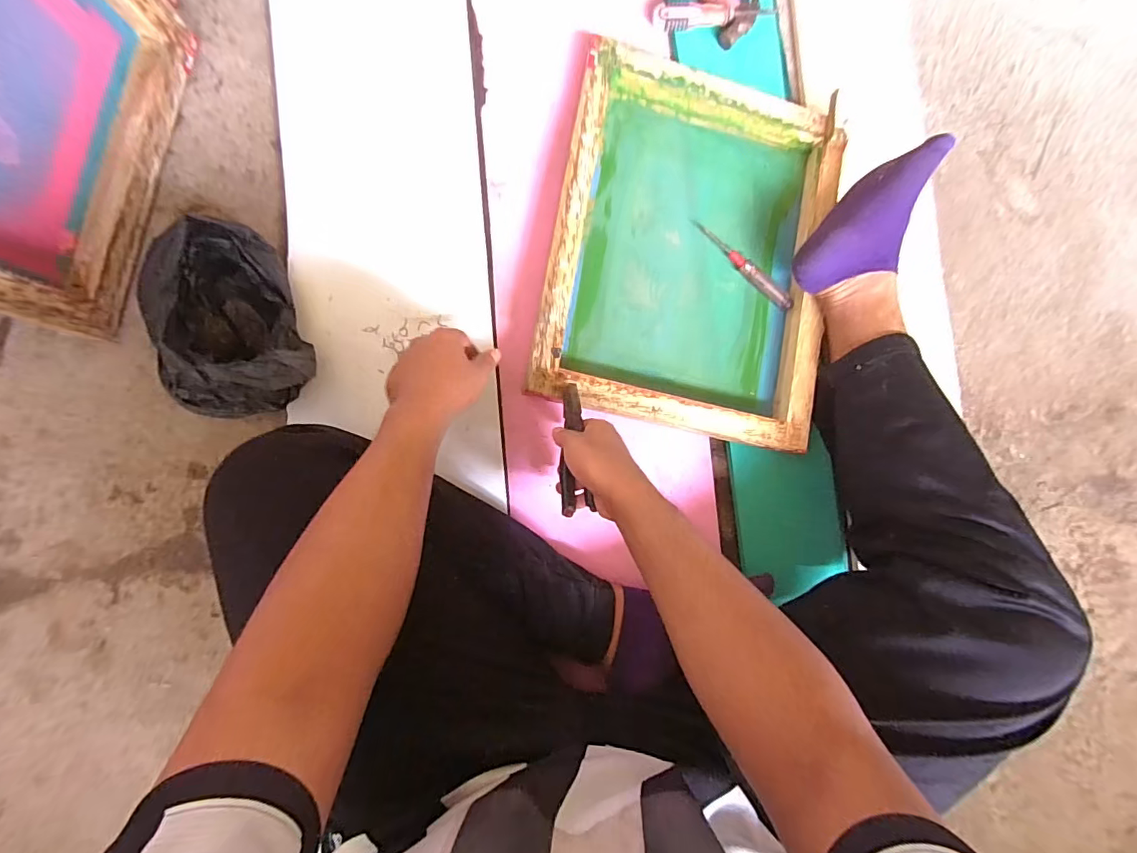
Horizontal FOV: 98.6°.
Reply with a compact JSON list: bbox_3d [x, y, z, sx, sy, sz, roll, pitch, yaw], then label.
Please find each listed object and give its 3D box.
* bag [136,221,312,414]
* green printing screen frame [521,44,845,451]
[{"bbox_3d":[-0.363,-0.107,0.516,0.132,0.095,0.193,-21,90,-9],"label":"bag"},{"bbox_3d":[0.164,-0.229,0.642,0.363,0.041,0.461,11,85,-8],"label":"green printing screen frame"}]

